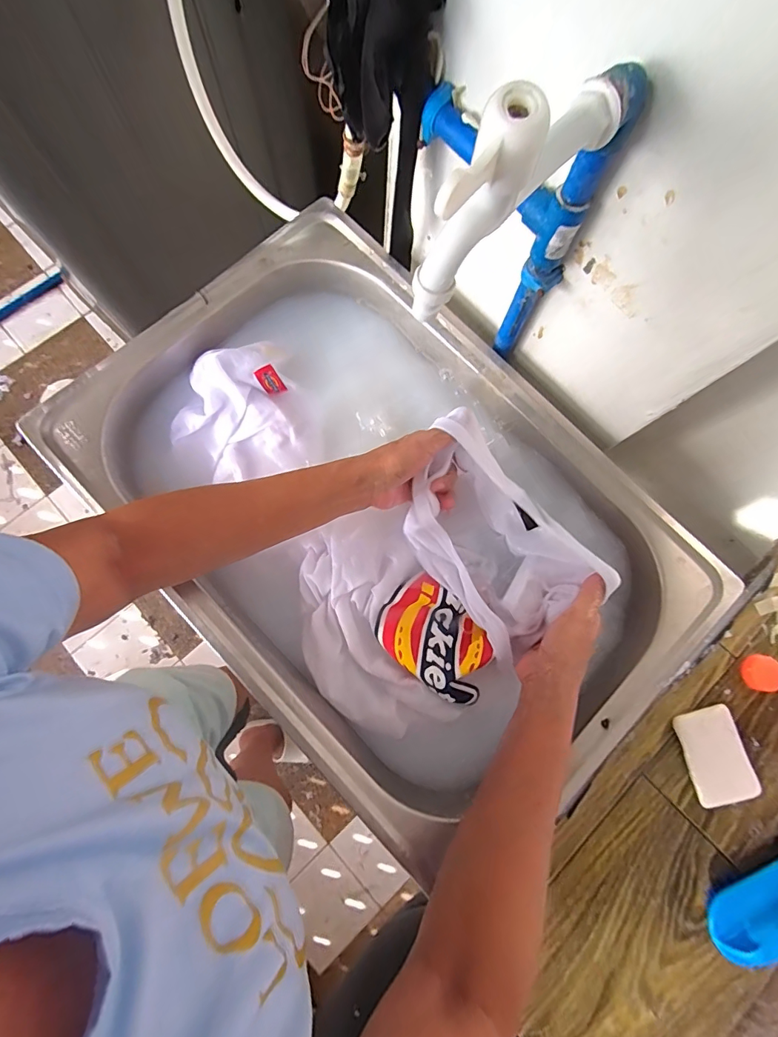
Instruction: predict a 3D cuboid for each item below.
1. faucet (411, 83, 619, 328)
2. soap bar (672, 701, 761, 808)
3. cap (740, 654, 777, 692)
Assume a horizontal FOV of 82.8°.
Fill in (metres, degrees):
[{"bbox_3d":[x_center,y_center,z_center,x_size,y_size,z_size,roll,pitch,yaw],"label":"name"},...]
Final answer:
[{"bbox_3d":[0.064,-0.166,0.219,0.026,0.092,0.139,44,81,6],"label":"faucet"},{"bbox_3d":[0.296,0.215,0.401,0.053,0.012,0.077,-14,79,-4],"label":"soap bar"},{"bbox_3d":[0.346,0.143,0.408,0.031,0.013,0.032,7,79,0],"label":"cap"}]

